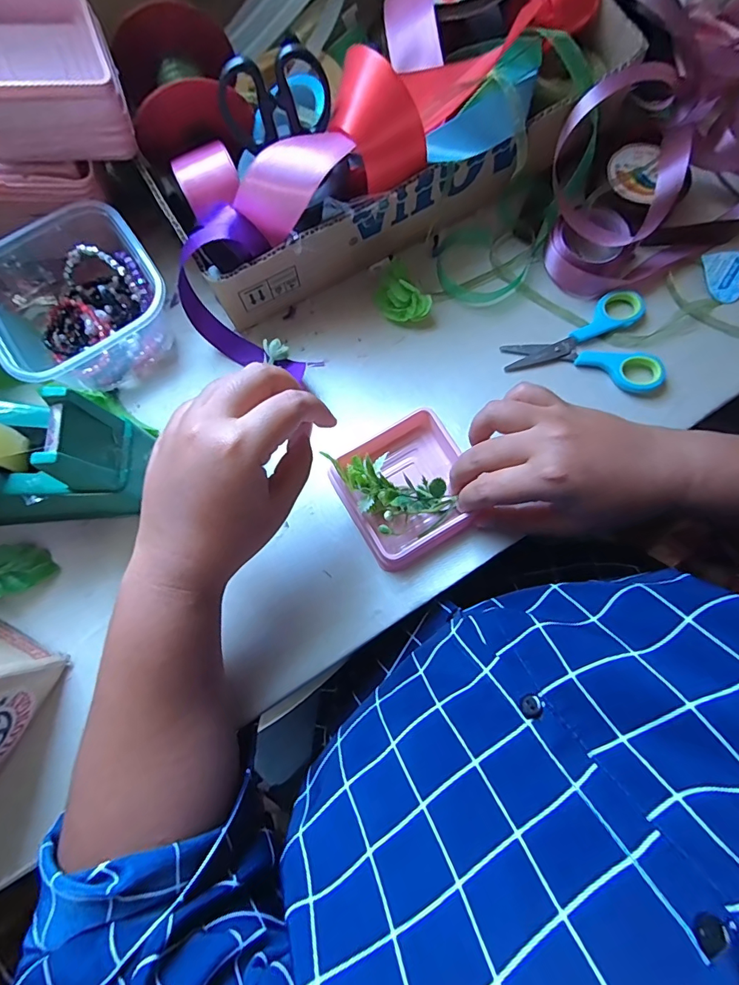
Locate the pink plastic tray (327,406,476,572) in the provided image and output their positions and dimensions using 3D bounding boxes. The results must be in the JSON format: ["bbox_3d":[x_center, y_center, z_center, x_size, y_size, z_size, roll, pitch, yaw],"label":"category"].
[{"bbox_3d":[0.027,-0.004,0.321,0.090,0.020,0.093,-30,79,-5],"label":"pink plastic tray"}]

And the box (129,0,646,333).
[{"bbox_3d":[0.007,-0.276,0.334,0.371,0.104,0.196,-32,79,-5],"label":"box"}]

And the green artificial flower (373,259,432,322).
[{"bbox_3d":[0.024,-0.155,0.353,0.032,0.021,0.047,-36,79,-6],"label":"green artificial flower"}]

